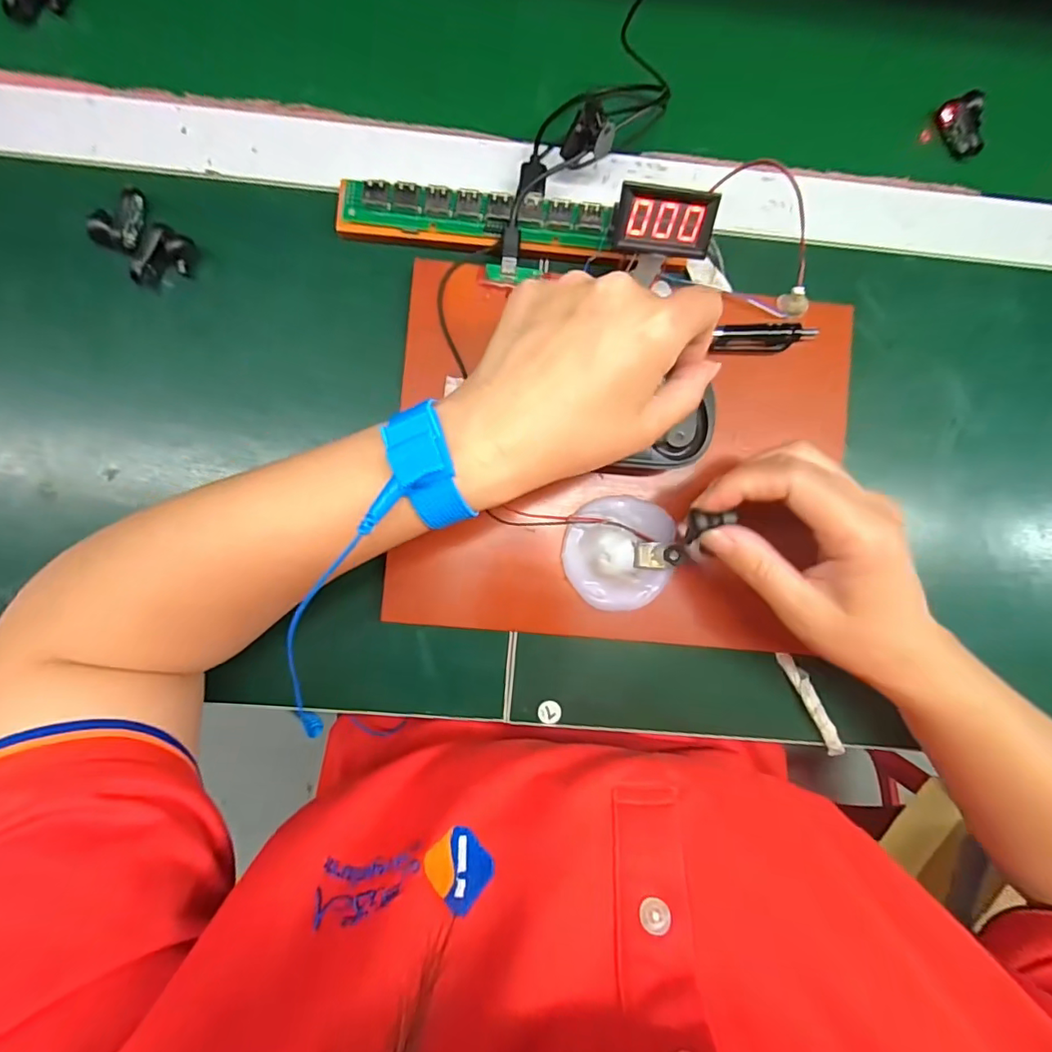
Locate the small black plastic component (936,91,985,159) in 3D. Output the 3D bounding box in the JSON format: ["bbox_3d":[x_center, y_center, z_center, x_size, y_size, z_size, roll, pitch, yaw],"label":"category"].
[{"bbox_3d":[0.260,-0.239,0.323,0.021,0.011,0.034,-7,88,-3],"label":"small black plastic component"}]

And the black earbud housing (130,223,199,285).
[{"bbox_3d":[-0.201,-0.147,0.300,0.023,0.013,0.035,35,87,-1],"label":"black earbud housing"}]

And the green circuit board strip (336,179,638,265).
[{"bbox_3d":[-0.028,-0.170,0.301,0.150,0.008,0.028,4,116,-3],"label":"green circuit board strip"}]

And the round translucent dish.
[{"bbox_3d":[0.051,0.015,0.295,0.058,0.015,0.061,0,88,-3],"label":"round translucent dish"}]

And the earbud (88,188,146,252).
[{"bbox_3d":[-0.226,-0.171,0.299,0.024,0.012,0.035,11,87,-2],"label":"earbud"}]

